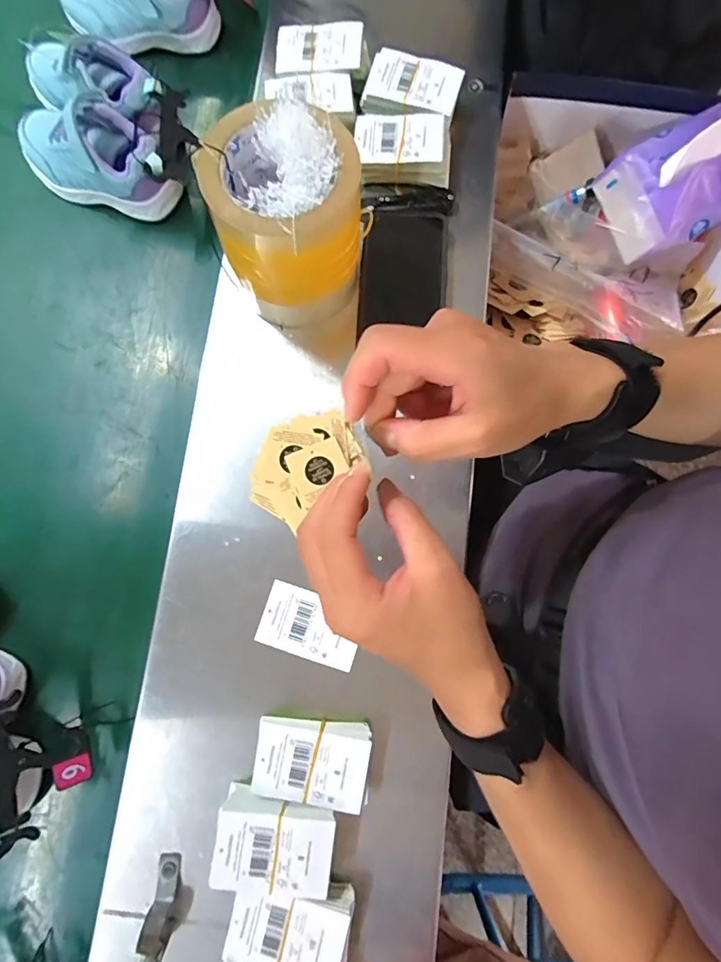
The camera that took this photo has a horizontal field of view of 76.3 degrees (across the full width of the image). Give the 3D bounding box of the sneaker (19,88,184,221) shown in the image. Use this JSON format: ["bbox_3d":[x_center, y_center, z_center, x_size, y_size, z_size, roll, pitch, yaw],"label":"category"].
[{"bbox_3d":[-0.240,-0.301,0.426,0.166,0.064,0.066,16,79,1],"label":"sneaker"}]

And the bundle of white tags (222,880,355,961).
[{"bbox_3d":[-0.047,0.305,0.317,0.080,0.026,0.053,15,79,1],"label":"bundle of white tags"}]

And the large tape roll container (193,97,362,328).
[{"bbox_3d":[-0.054,-0.196,0.347,0.101,0.125,0.107,0,79,-2],"label":"large tape roll container"}]

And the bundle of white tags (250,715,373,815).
[{"bbox_3d":[-0.034,0.202,0.336,0.081,0.028,0.054,7,79,0],"label":"bundle of white tags"}]

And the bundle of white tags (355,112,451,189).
[{"bbox_3d":[0.039,-0.303,0.417,0.084,0.027,0.055,5,79,-1],"label":"bundle of white tags"}]

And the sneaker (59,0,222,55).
[{"bbox_3d":[-0.224,-0.485,0.455,0.149,0.068,0.065,-8,79,-3],"label":"sneaker"}]

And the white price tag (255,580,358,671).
[{"bbox_3d":[-0.039,0.114,0.360,0.079,0.007,0.050,19,79,2],"label":"white price tag"}]

